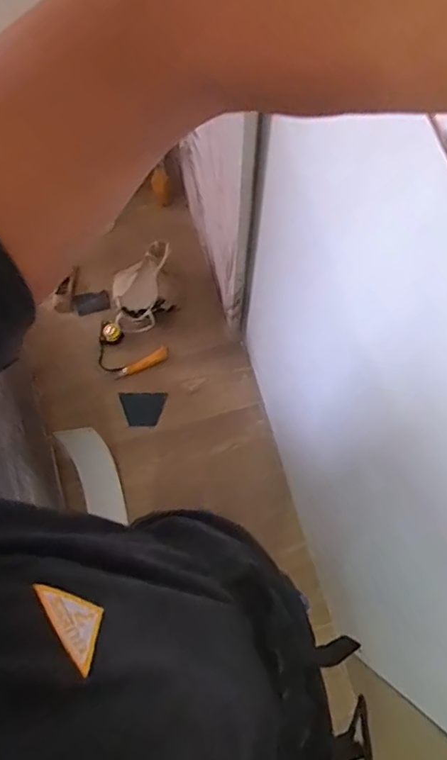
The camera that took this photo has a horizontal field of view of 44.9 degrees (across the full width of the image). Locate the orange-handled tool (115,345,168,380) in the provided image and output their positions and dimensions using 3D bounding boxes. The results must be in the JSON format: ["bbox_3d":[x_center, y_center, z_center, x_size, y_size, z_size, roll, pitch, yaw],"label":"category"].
[{"bbox_3d":[-0.242,-0.045,1.620,0.173,0.023,0.037,-31,75,-10],"label":"orange-handled tool"}]

